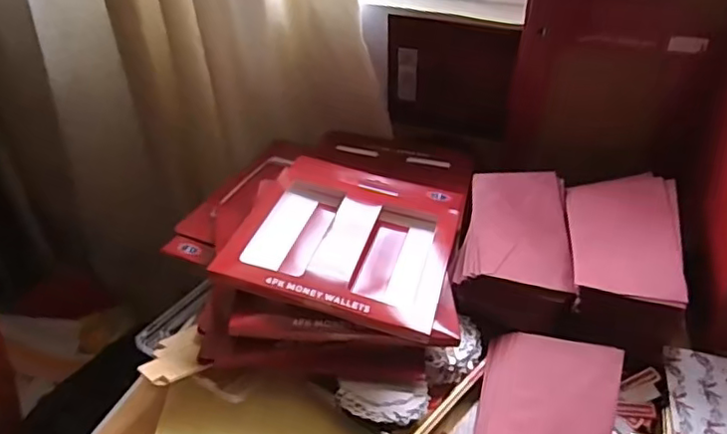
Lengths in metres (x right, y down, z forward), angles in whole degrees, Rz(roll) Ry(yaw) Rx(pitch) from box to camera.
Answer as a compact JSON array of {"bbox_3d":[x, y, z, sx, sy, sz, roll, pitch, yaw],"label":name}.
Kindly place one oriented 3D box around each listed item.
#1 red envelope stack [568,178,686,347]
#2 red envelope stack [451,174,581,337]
[{"bbox_3d":[0.257,0.037,0.605,0.101,0.066,0.217,8,36,12],"label":"red envelope stack"},{"bbox_3d":[0.157,0.031,0.642,0.109,0.064,0.202,6,35,8],"label":"red envelope stack"}]

